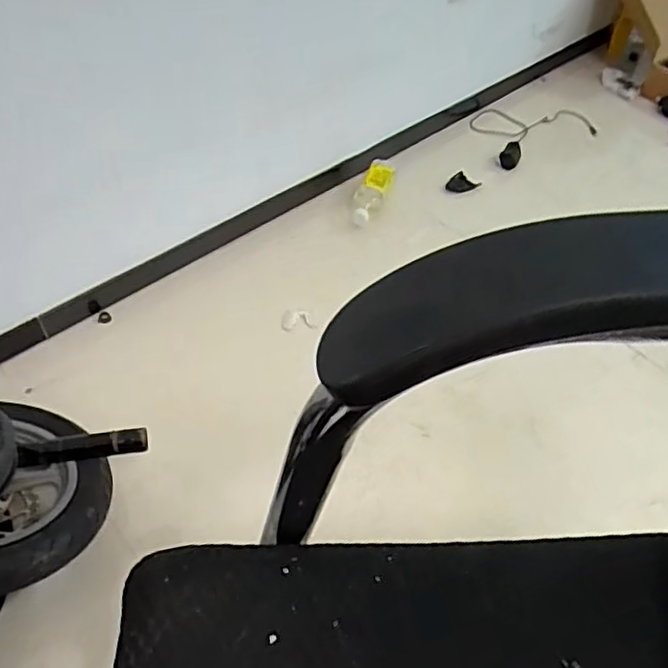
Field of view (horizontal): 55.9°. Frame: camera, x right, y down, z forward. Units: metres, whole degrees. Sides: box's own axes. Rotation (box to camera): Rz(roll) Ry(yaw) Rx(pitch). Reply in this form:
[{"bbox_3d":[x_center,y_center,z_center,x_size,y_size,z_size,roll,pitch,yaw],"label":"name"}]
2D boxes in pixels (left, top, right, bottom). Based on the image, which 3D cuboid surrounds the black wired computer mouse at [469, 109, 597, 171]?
[{"bbox_3d":[0.441,-0.479,1.449,0.305,0.028,0.201,-26,60,-26],"label":"black wired computer mouse"}]

